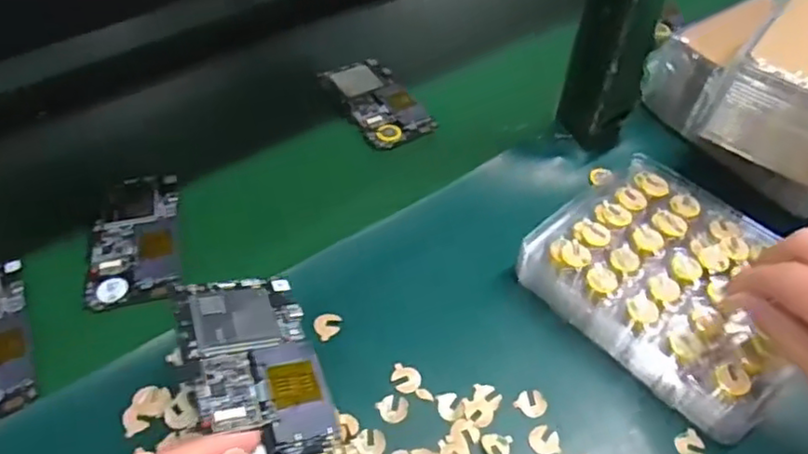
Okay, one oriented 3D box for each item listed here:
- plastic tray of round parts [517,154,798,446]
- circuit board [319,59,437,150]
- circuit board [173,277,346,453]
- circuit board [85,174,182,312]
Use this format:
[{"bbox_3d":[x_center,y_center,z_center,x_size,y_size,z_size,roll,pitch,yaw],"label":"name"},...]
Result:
[{"bbox_3d":[0.186,0.034,0.439,0.147,0.034,0.172,-36,60,-27],"label":"plastic tray of round parts"},{"bbox_3d":[-0.027,-0.122,0.605,0.065,0.010,0.123,-24,55,-20],"label":"circuit board"},{"bbox_3d":[-0.077,0.071,0.329,0.063,0.006,0.121,-6,44,-24],"label":"circuit board"},{"bbox_3d":[-0.206,0.006,0.490,0.063,0.014,0.123,-11,52,-10],"label":"circuit board"}]

